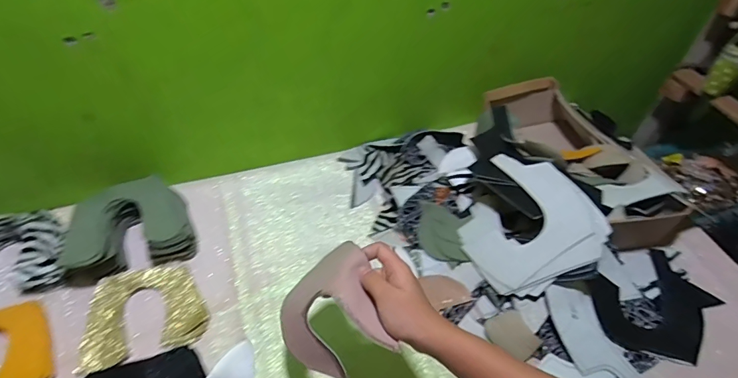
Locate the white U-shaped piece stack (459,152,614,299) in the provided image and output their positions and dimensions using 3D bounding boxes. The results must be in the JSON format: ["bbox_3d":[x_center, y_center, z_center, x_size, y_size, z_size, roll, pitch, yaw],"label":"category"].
[{"bbox_3d":[0.226,0.049,0.627,0.183,0.054,0.191,-37,52,12],"label":"white U-shaped piece stack"}]

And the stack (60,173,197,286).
[{"bbox_3d":[-0.381,0.054,0.663,0.180,0.057,0.173,-19,52,-19],"label":"stack"}]

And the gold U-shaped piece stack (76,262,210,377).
[{"bbox_3d":[-0.315,0.167,0.597,0.160,0.011,0.136,-11,50,-13],"label":"gold U-shaped piece stack"}]

